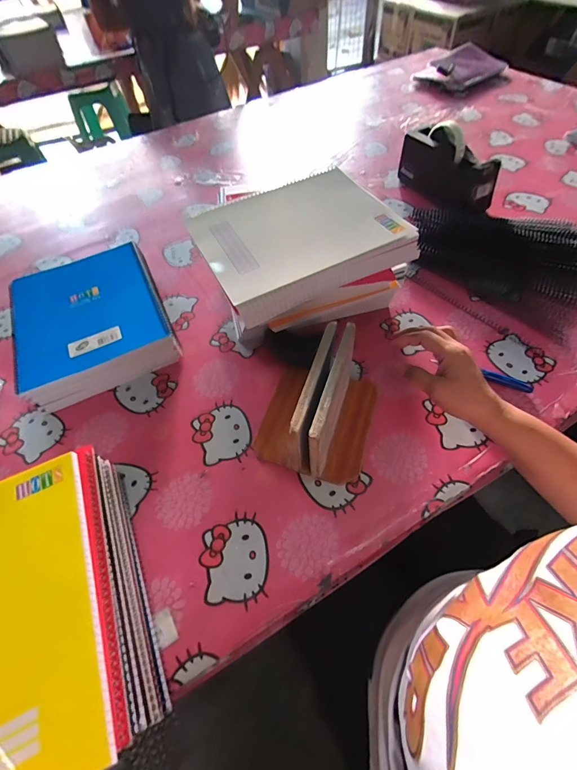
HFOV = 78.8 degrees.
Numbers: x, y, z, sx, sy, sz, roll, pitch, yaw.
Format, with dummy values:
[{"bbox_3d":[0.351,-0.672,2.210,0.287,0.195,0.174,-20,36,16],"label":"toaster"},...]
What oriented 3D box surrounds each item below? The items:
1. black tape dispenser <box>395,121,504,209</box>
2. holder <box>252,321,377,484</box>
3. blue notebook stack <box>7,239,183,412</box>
[{"bbox_3d":[0.307,-0.428,0.692,0.064,0.109,0.205,-33,61,-16],"label":"black tape dispenser"},{"bbox_3d":[0.036,0.018,0.418,0.132,0.118,0.146,16,60,13],"label":"holder"},{"bbox_3d":[-0.304,-0.100,0.547,0.209,0.064,0.260,-24,59,-12],"label":"blue notebook stack"}]

